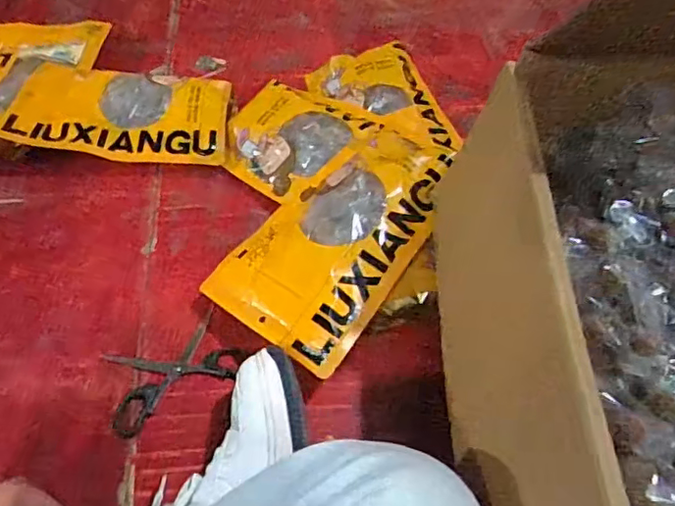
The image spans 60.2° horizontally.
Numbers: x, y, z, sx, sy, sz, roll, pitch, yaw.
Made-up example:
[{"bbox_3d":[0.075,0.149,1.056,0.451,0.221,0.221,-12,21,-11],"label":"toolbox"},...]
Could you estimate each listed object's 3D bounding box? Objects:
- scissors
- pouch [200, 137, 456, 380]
[{"bbox_3d":[-0.166,0.115,0.583,0.137,0.012,0.088,-27,61,-18],"label":"scissors"},{"bbox_3d":[0.001,-0.021,0.581,0.159,0.024,0.249,32,76,28],"label":"pouch"}]

